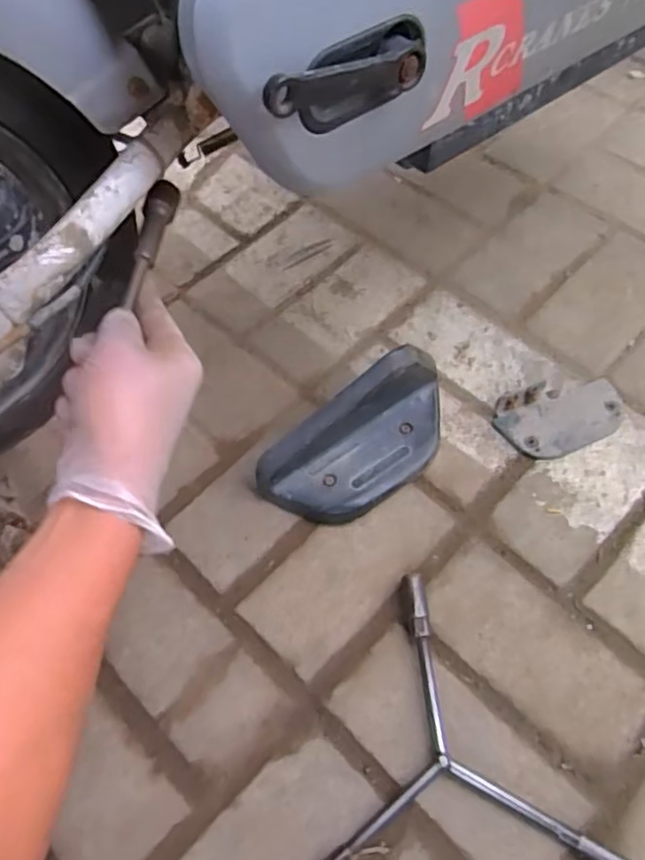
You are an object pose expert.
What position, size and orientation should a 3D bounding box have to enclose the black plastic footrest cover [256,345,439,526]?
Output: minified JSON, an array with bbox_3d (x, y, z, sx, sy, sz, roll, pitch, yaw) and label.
[{"bbox_3d":[0.039,0.011,0.552,0.183,0.085,0.079,-30,63,-14],"label":"black plastic footrest cover"}]

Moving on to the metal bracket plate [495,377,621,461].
[{"bbox_3d":[0.223,-0.013,0.591,0.115,0.015,0.069,-18,60,-8],"label":"metal bracket plate"}]

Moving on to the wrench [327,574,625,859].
[{"bbox_3d":[0.080,0.212,0.466,0.219,0.016,0.205,-6,60,0],"label":"wrench"}]

